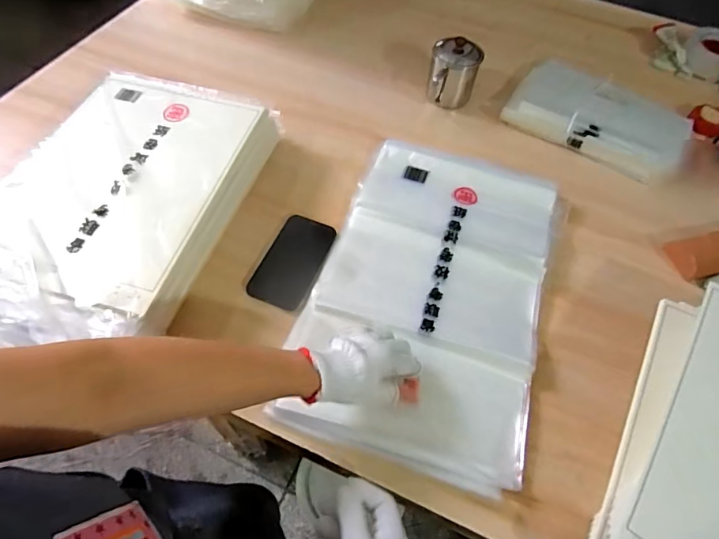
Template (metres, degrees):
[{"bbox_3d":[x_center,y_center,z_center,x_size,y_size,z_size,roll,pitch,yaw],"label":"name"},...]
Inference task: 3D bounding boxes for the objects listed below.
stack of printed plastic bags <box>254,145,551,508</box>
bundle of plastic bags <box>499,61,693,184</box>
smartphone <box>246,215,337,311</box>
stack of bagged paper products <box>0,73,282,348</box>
[{"bbox_3d":[0.100,0.023,0.653,0.296,0.029,0.478,16,58,7],"label":"stack of printed plastic bags"},{"bbox_3d":[0.433,-0.283,0.849,0.302,0.038,0.202,28,60,14],"label":"bundle of plastic bags"},{"bbox_3d":[-0.095,-0.014,0.683,0.089,0.010,0.151,18,58,8],"label":"smartphone"},{"bbox_3d":[-0.328,-0.101,0.677,0.280,0.084,0.427,17,58,7],"label":"stack of bagged paper products"}]

